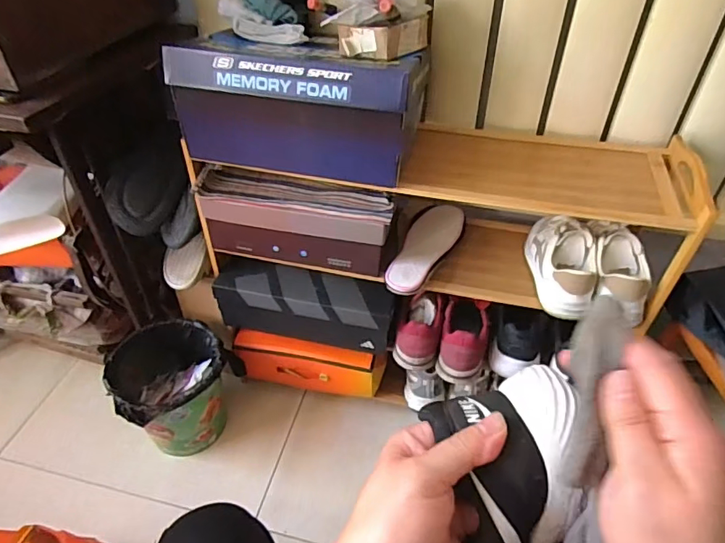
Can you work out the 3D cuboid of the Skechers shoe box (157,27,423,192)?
[{"bbox_3d":[-0.090,-0.261,0.760,0.353,0.170,0.192,8,42,8],"label":"Skechers shoe box"}]

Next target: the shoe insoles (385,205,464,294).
[{"bbox_3d":[0.118,-0.045,0.903,0.095,0.028,0.247,16,43,16],"label":"shoe insoles"}]

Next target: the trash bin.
[{"bbox_3d":[-0.394,0.259,1.074,0.249,0.230,0.206,-30,50,-31],"label":"trash bin"}]

